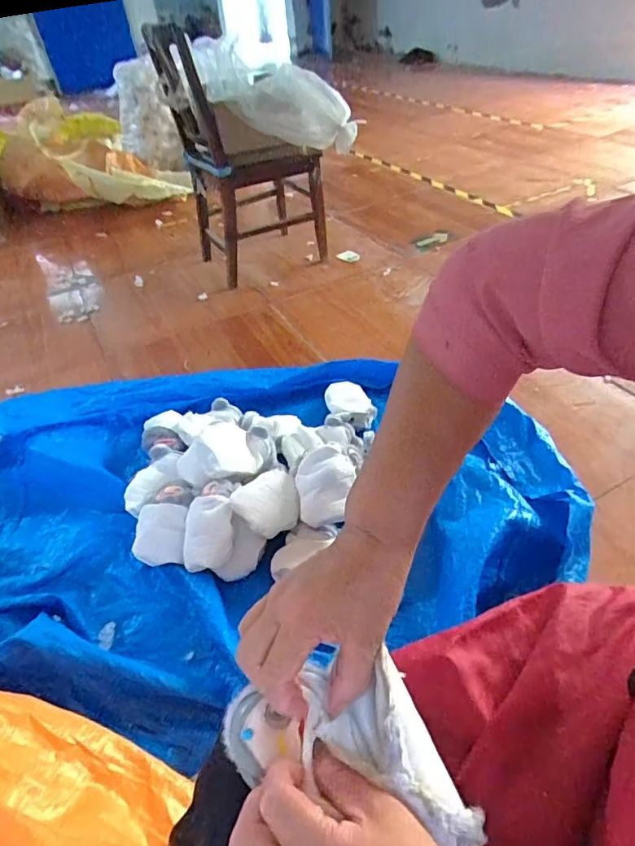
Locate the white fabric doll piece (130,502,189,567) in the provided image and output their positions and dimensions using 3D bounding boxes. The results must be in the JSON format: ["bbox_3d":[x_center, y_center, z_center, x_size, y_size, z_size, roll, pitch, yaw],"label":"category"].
[{"bbox_3d":[-0.318,0.228,0.999,0.101,0.097,0.103,-2,43,4],"label":"white fabric doll piece"}]

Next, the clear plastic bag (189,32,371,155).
[{"bbox_3d":[-0.167,-0.968,1.426,0.564,0.203,0.220,38,57,22],"label":"clear plastic bag"}]

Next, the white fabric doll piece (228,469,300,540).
[{"bbox_3d":[-0.099,0.156,0.966,0.131,0.052,0.120,-3,43,3],"label":"white fabric doll piece"}]

